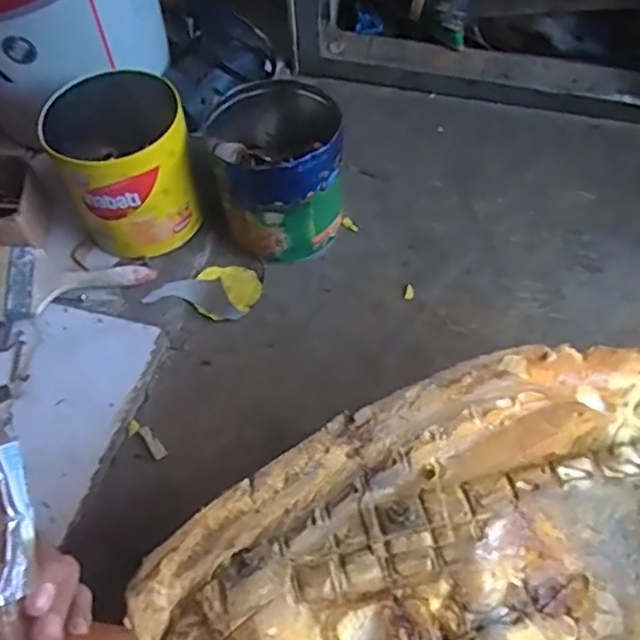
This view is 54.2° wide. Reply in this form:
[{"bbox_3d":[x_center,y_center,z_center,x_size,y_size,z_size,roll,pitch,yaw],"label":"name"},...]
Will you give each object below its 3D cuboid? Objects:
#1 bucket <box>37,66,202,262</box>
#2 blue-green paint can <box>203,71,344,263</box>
[{"bbox_3d":[-0.223,-0.178,0.732,0.145,0.155,0.152,-1,58,1],"label":"bucket"},{"bbox_3d":[-0.050,-0.179,0.746,0.149,0.154,0.174,-15,58,-6],"label":"blue-green paint can"}]

